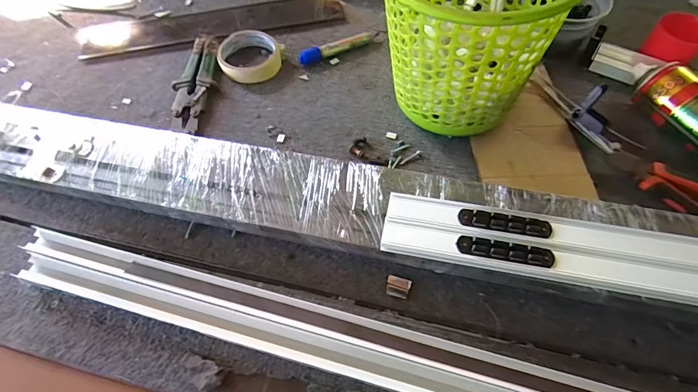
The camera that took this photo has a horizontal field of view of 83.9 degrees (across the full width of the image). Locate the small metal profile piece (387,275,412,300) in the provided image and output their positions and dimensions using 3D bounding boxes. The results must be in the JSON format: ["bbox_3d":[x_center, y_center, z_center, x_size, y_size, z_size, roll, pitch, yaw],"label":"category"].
[{"bbox_3d":[0.050,0.090,0.388,0.023,0.004,0.020,12,57,10],"label":"small metal profile piece"}]

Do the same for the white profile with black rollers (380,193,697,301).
[{"bbox_3d":[0.362,0.072,0.316,0.660,0.017,0.056,9,57,8],"label":"white profile with black rollers"}]

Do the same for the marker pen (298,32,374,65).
[{"bbox_3d":[-0.019,-0.216,0.568,0.112,0.021,0.018,-20,60,-10],"label":"marker pen"}]

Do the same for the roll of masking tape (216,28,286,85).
[{"bbox_3d":[-0.139,-0.200,0.557,0.090,0.027,0.090,-1,59,1],"label":"roll of masking tape"}]

